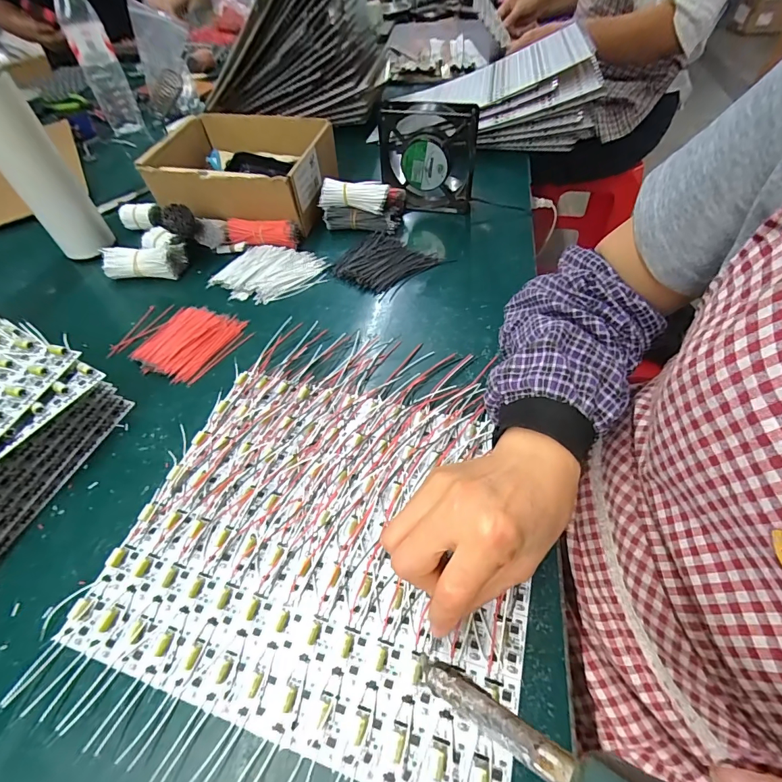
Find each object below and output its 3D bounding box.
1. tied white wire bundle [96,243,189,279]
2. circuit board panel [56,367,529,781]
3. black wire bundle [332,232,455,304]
[{"bbox_3d":[-0.314,-0.166,0.513,0.100,0.033,0.040,-5,51,0],"label":"tied white wire bundle"},{"bbox_3d":[-0.046,0.097,0.301,0.282,0.010,0.247,12,53,13],"label":"circuit board panel"},{"bbox_3d":[-0.007,-0.159,0.502,0.110,0.014,0.103,34,61,27],"label":"black wire bundle"}]

